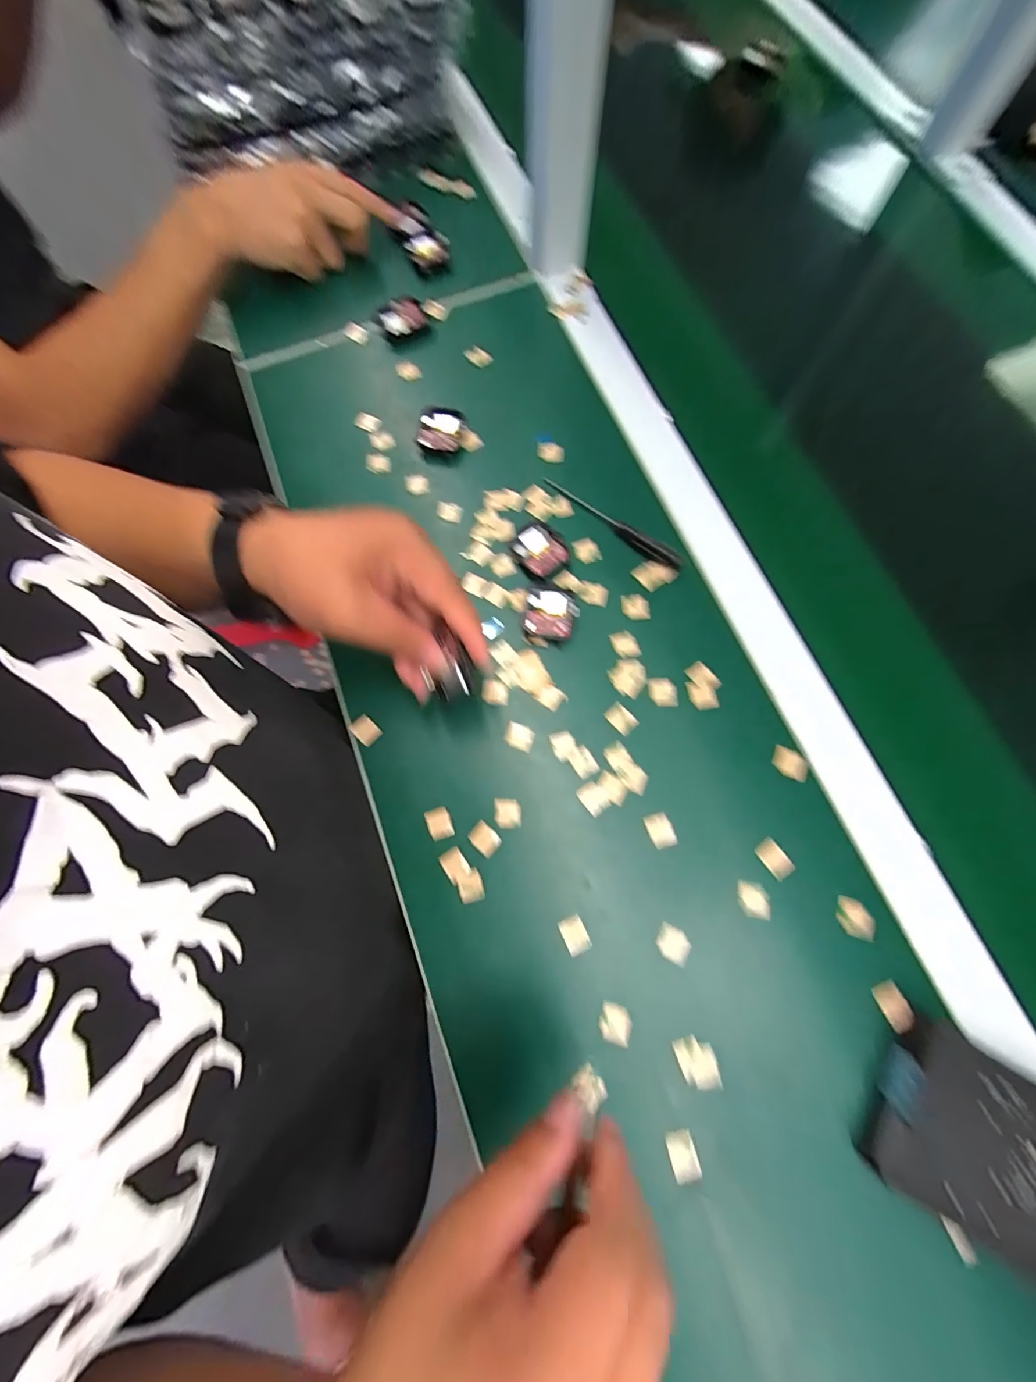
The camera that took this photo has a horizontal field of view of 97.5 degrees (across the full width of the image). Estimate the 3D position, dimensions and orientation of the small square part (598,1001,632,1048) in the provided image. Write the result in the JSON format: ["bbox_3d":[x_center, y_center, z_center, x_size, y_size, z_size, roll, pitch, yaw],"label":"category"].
[{"bbox_3d":[0.061,0.208,0.284,0.019,0.005,0.020,14,76,6],"label":"small square part"}]

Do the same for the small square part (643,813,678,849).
[{"bbox_3d":[0.098,0.096,0.311,0.017,0.004,0.023,-18,76,-3],"label":"small square part"}]

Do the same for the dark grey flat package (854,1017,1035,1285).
[{"bbox_3d":[0.274,0.263,0.252,0.139,0.024,0.088,30,79,9],"label":"dark grey flat package"}]

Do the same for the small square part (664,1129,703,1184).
[{"bbox_3d":[0.097,0.273,0.265,0.016,0.006,0.024,-14,75,-1],"label":"small square part"}]

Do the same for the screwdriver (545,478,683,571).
[{"bbox_3d":[0.075,-0.137,0.370,0.132,0.011,0.012,39,80,11],"label":"screwdriver"}]

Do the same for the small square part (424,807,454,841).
[{"bbox_3d":[-0.055,0.093,0.319,0.016,0.004,0.022,-22,76,-4],"label":"small square part"}]

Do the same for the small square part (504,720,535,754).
[{"bbox_3d":[0.001,0.033,0.332,0.021,0.004,0.017,22,77,7],"label":"small square part"}]

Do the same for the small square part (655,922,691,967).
[{"bbox_3d":[0.101,0.164,0.294,0.020,0.004,0.020,25,78,8],"label":"small square part"}]

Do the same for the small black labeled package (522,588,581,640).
[{"bbox_3d":[0.025,-0.059,0.351,0.040,0.011,0.040,7,76,4],"label":"small black labeled package"}]

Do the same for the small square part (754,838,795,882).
[{"bbox_3d":[0.172,0.112,0.304,0.016,0.004,0.024,-34,77,-7],"label":"small square part"}]

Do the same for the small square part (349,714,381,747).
[{"bbox_3d":[-0.113,0.029,0.335,0.021,0.004,0.017,42,81,11],"label":"small square part"}]

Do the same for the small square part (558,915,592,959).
[{"bbox_3d":[0.037,0.161,0.299,0.016,0.011,0.024,-26,76,-5],"label":"small square part"}]

